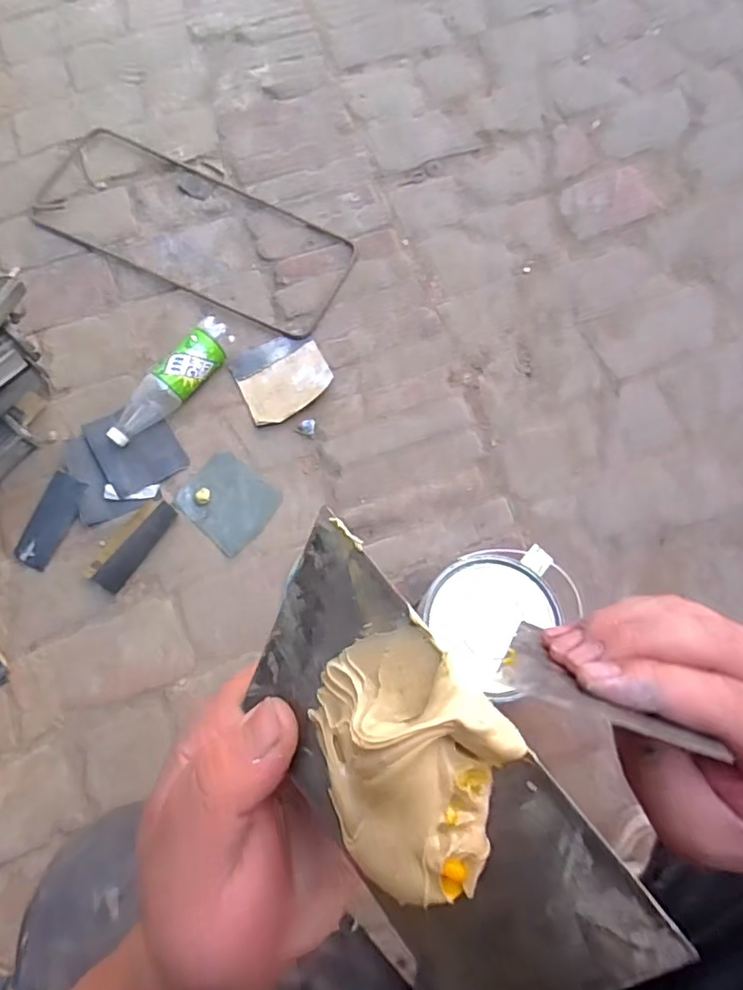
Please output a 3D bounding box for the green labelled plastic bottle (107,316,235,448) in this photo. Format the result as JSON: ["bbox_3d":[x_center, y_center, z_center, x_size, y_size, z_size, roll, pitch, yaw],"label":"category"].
[{"bbox_3d":[-0.297,-0.166,0.866,0.060,0.058,0.234,40,78,11],"label":"green labelled plastic bottle"}]

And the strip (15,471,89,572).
[{"bbox_3d":[-0.456,0.037,0.826,0.058,0.008,0.136,28,88,5],"label":"strip"}]

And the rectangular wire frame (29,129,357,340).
[{"bbox_3d":[-0.297,-0.442,0.962,0.546,0.009,0.211,26,76,8],"label":"rectangular wire frame"}]

